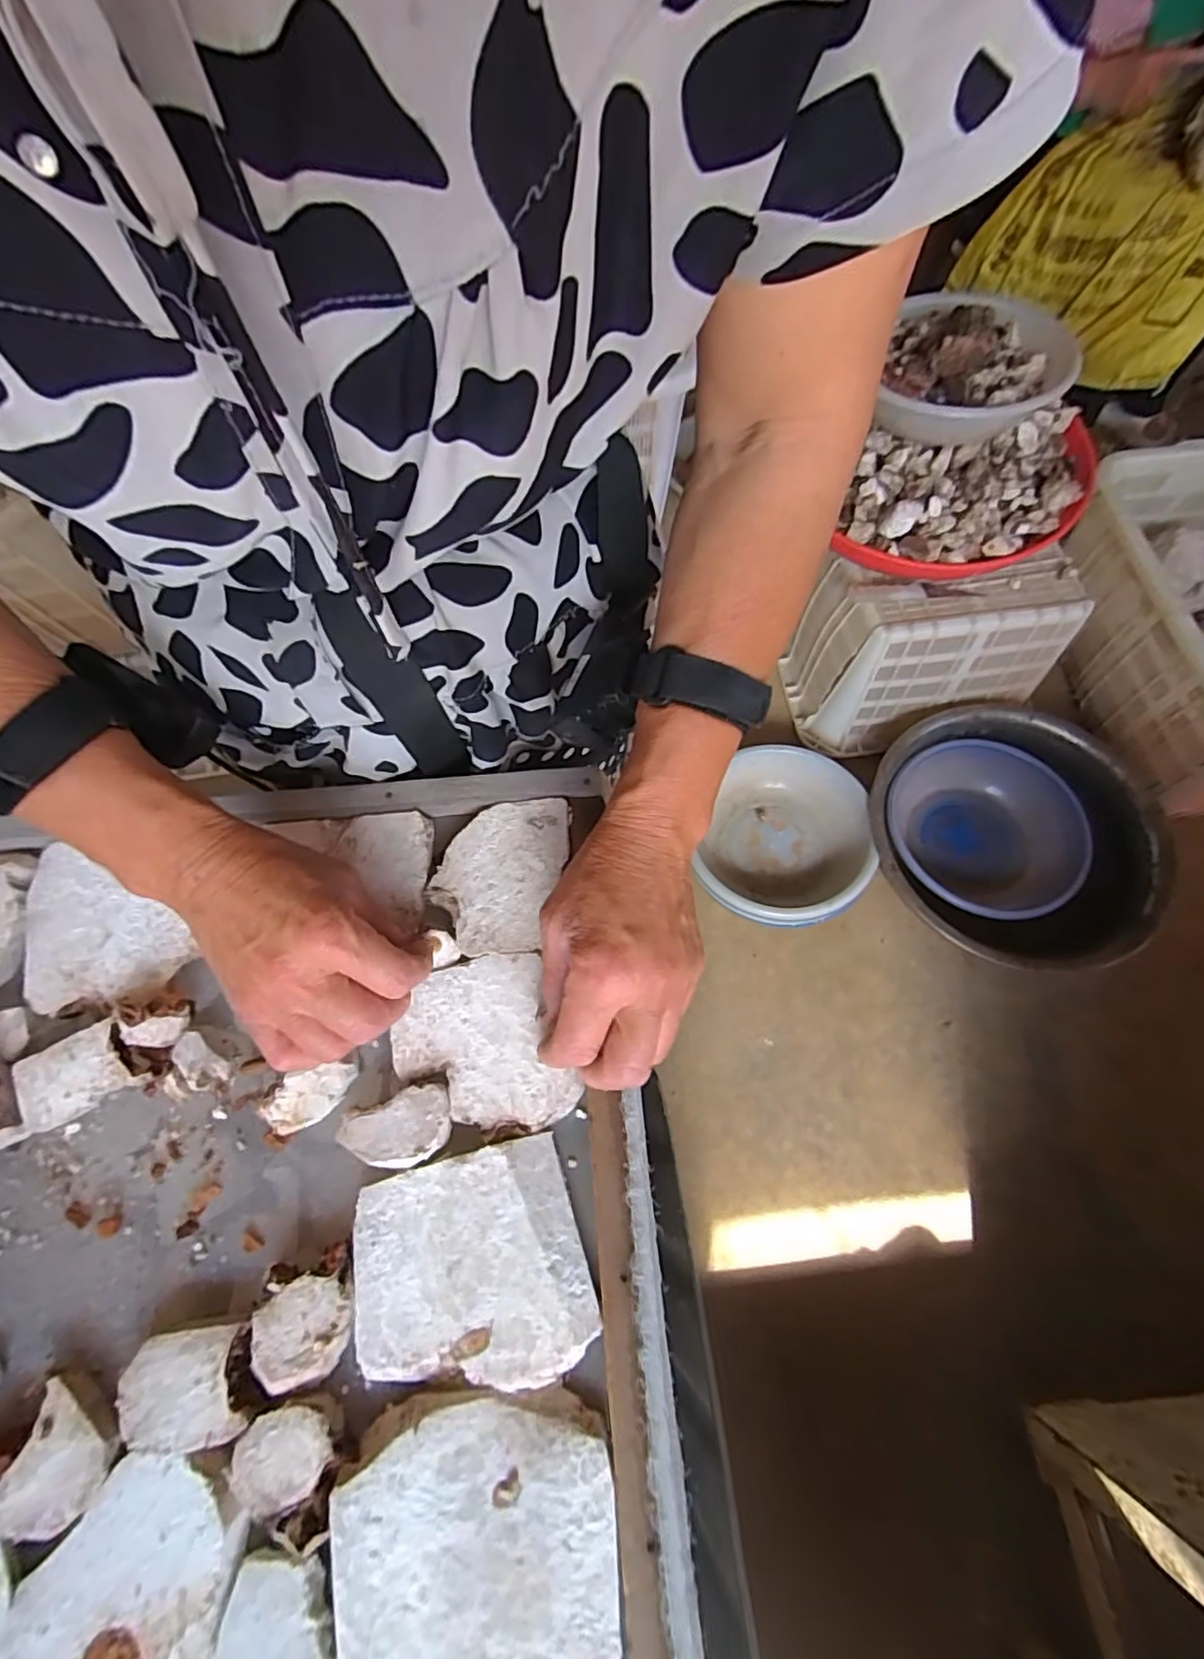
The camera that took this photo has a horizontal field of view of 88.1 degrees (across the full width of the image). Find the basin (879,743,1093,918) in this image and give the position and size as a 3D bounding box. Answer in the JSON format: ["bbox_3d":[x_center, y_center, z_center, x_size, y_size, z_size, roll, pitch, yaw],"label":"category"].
[{"bbox_3d":[0.641,0.001,1.076,0.290,0.113,0.303,-1,66,1],"label":"basin"}]

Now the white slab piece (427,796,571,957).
[{"bbox_3d":[-0.059,0.024,0.360,0.071,0.007,0.092,4,65,2],"label":"white slab piece"}]

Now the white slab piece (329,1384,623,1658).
[{"bbox_3d":[-0.051,0.289,0.247,0.111,0.014,0.100,-5,65,-2],"label":"white slab piece"}]

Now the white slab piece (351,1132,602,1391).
[{"bbox_3d":[-0.063,0.202,0.286,0.105,0.018,0.092,-15,66,-7],"label":"white slab piece"}]

